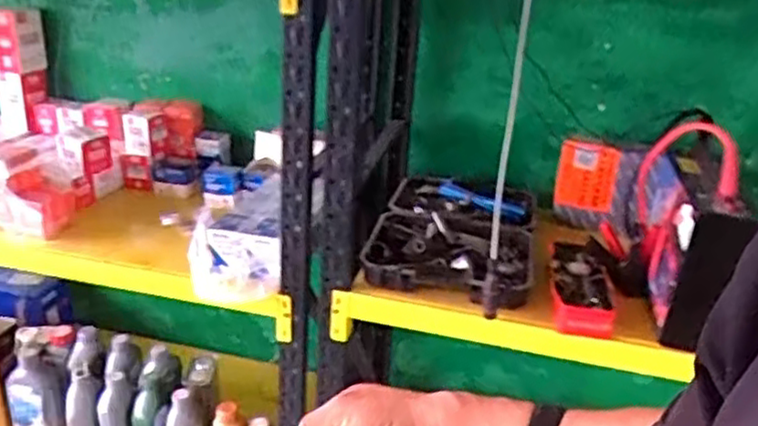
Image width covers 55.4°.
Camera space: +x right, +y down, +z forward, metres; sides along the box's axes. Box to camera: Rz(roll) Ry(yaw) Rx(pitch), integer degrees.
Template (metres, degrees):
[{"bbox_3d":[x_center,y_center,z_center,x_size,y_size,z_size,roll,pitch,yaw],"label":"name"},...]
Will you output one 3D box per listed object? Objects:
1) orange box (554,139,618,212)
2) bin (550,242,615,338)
[{"bbox_3d":[0.419,-0.074,1.464,0.115,0.130,0.028,15,28,26],"label":"orange box"},{"bbox_3d":[0.337,0.113,1.224,0.091,0.048,0.213,5,37,4],"label":"bin"}]

